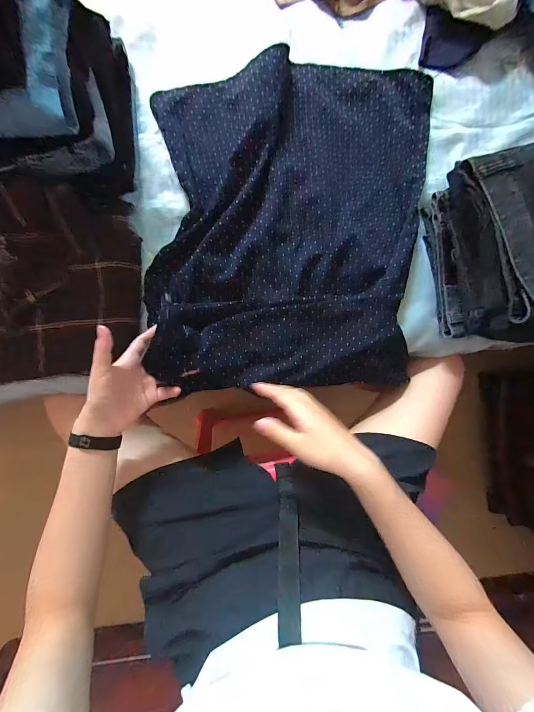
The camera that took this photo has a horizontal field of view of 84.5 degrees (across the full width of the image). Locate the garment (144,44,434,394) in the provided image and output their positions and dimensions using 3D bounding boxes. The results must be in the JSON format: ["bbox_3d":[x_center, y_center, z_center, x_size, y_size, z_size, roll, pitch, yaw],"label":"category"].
[{"bbox_3d":[0.035,-0.198,0.437,0.388,0.039,0.487,3,89,-6],"label":"garment"}]

